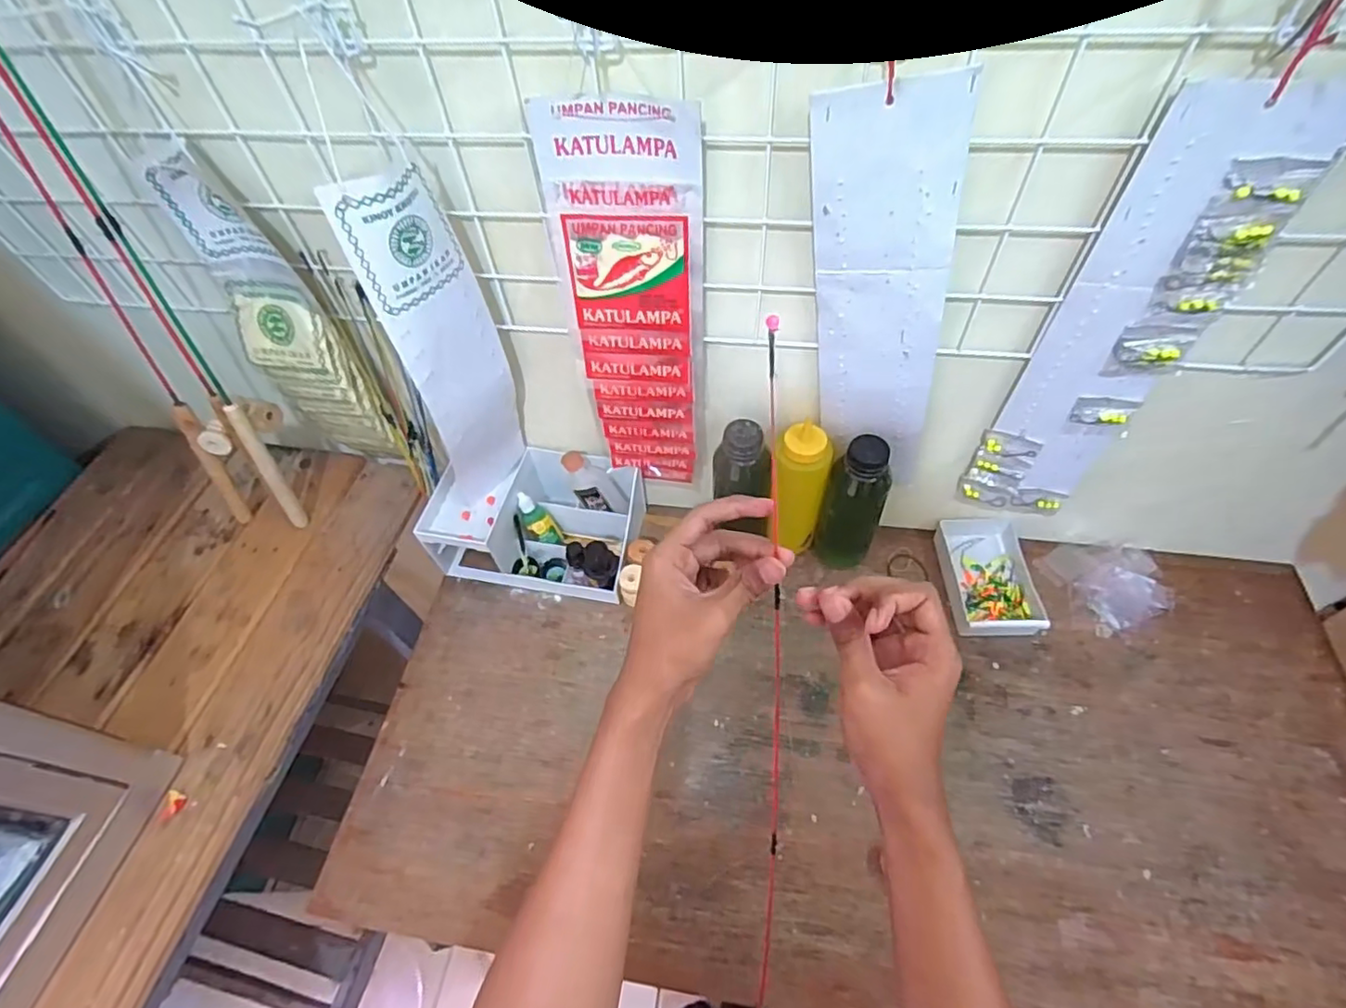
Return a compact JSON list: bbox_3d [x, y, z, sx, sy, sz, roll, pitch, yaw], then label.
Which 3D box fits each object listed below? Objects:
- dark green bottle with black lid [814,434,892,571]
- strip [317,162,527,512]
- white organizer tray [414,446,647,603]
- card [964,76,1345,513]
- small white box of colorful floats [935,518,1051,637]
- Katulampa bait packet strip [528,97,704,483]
[{"bbox_3d":[0.199,0.003,0.690,0.060,0.186,0.053,13,57,14],"label":"dark green bottle with black lid"},{"bbox_3d":[-0.209,-0.128,0.590,0.096,0.367,0.063,-38,60,-20],"label":"strip"},{"bbox_3d":[-0.160,0.015,0.761,0.221,0.115,0.171,13,57,14],"label":"white organizer tray"},{"bbox_3d":[0.355,-0.122,0.508,0.104,0.389,0.030,1,55,6],"label":"card"},{"bbox_3d":[0.361,0.080,0.721,0.092,0.028,0.147,-3,55,3],"label":"small white box of colorful floats"},{"bbox_3d":[-0.028,-0.150,0.570,0.114,0.389,0.026,5,55,9],"label":"Katulampa bait packet strip"}]

